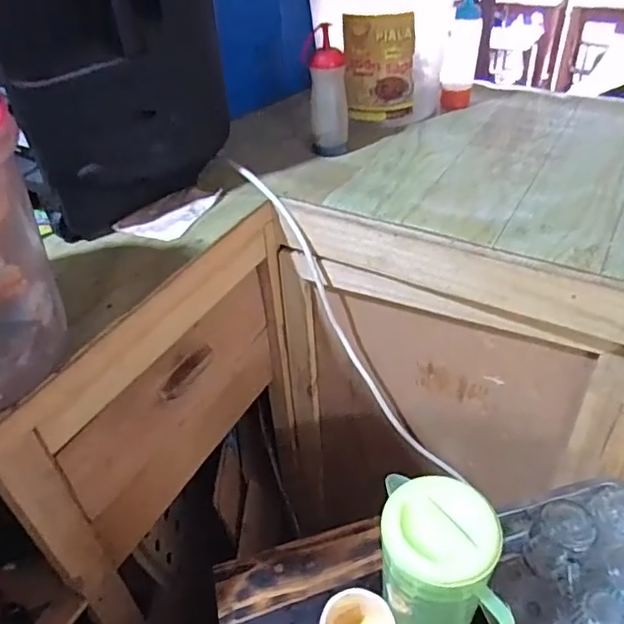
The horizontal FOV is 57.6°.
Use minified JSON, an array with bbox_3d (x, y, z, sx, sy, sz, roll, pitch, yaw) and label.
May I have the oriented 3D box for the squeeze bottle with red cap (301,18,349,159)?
[{"bbox_3d":[0.024,-0.333,0.875,0.060,0.169,0.049,-3,42,2],"label":"squeeze bottle with red cap"}]

